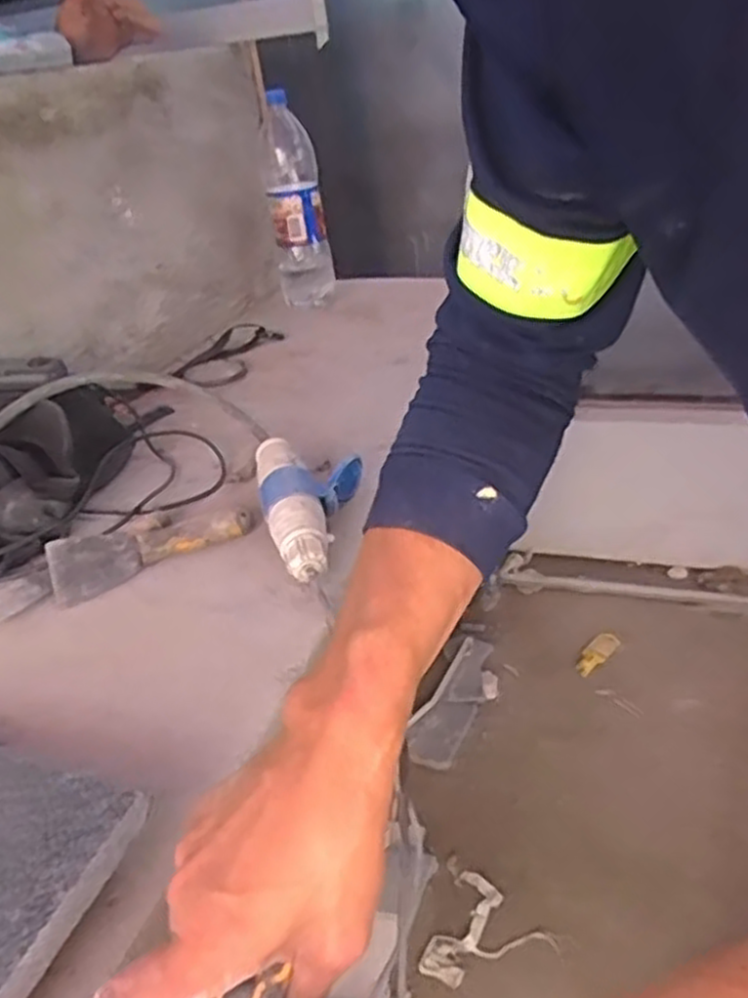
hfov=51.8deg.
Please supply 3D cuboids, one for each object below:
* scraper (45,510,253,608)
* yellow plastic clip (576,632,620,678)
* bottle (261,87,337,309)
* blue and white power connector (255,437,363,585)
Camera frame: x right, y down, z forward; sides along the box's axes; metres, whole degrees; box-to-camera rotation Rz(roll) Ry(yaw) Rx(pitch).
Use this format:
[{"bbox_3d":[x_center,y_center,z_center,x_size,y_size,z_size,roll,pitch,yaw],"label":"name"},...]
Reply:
[{"bbox_3d":[-0.206,0.038,0.703,0.174,0.024,0.073,-23,33,-22],"label":"scraper"},{"bbox_3d":[0.448,0.312,1.554,0.115,0.017,0.048,-31,37,-33],"label":"yellow plastic clip"},{"bbox_3d":[-0.125,-0.467,1.251,0.089,0.310,0.094,-10,30,-2],"label":"bottle"},{"bbox_3d":[-0.052,0.006,0.696,0.098,0.056,0.189,-11,30,-3],"label":"blue and white power connector"}]

